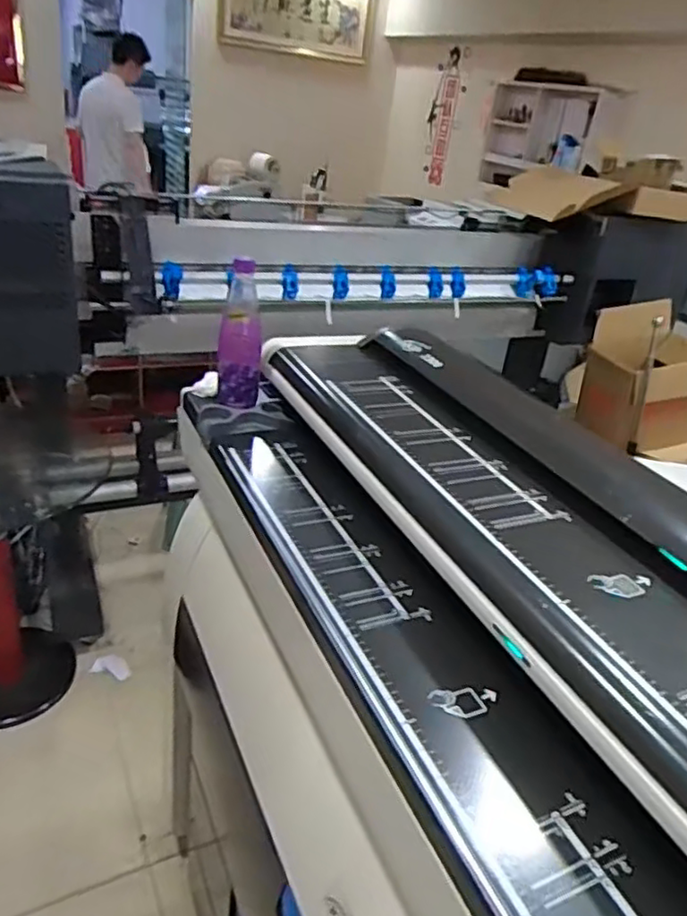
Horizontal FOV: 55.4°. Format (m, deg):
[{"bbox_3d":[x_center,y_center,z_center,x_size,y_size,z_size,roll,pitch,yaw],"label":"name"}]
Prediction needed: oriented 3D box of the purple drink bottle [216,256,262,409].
[{"bbox_3d":[-0.165,-0.193,1.040,0.070,0.218,0.059,3,29,-8],"label":"purple drink bottle"}]

